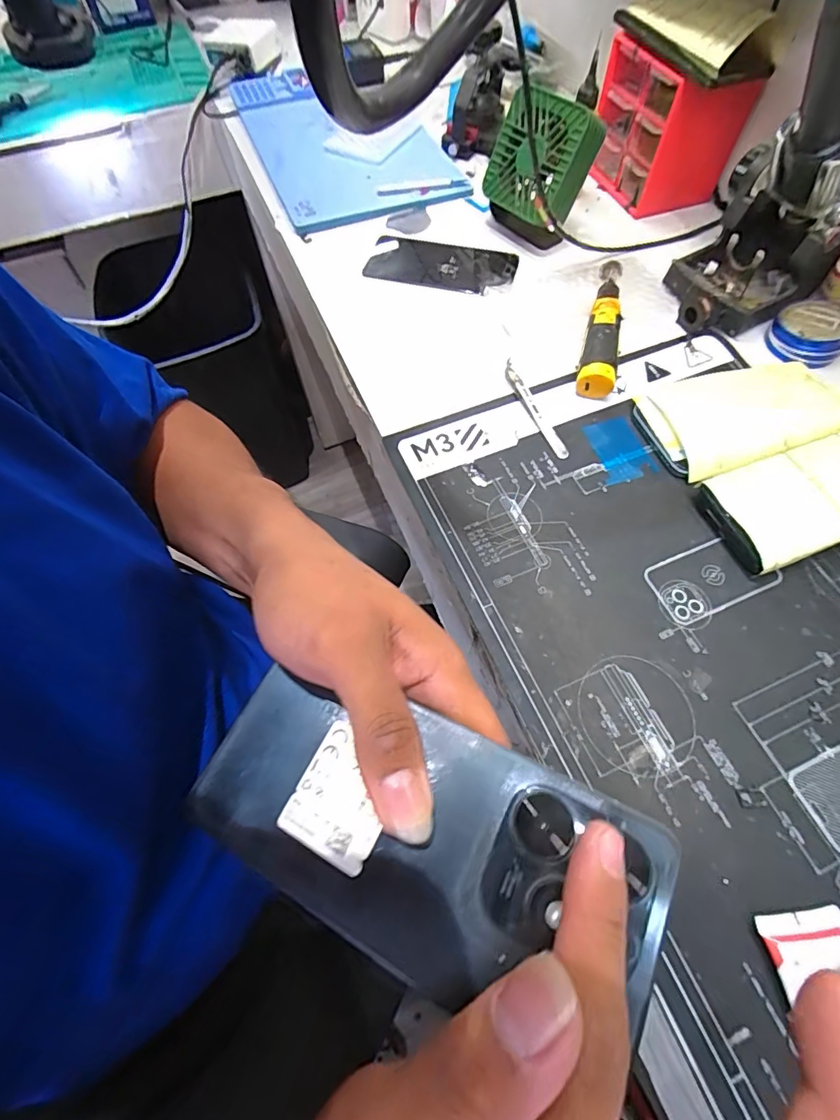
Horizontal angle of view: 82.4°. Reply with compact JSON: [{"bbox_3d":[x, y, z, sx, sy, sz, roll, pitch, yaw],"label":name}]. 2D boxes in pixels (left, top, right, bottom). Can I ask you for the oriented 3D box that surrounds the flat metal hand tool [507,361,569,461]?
[{"bbox_3d":[0.098,-0.131,0.413,0.012,0.009,0.107,-22,64,-9],"label":"flat metal hand tool"}]

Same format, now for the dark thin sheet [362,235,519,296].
[{"bbox_3d":[0.023,-0.316,0.511,0.153,0.009,0.071,12,64,8],"label":"dark thin sheet"}]

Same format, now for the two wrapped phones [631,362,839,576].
[{"bbox_3d":[0.280,-0.087,0.380,0.162,0.022,0.174,-17,64,-6],"label":"two wrapped phones"}]

